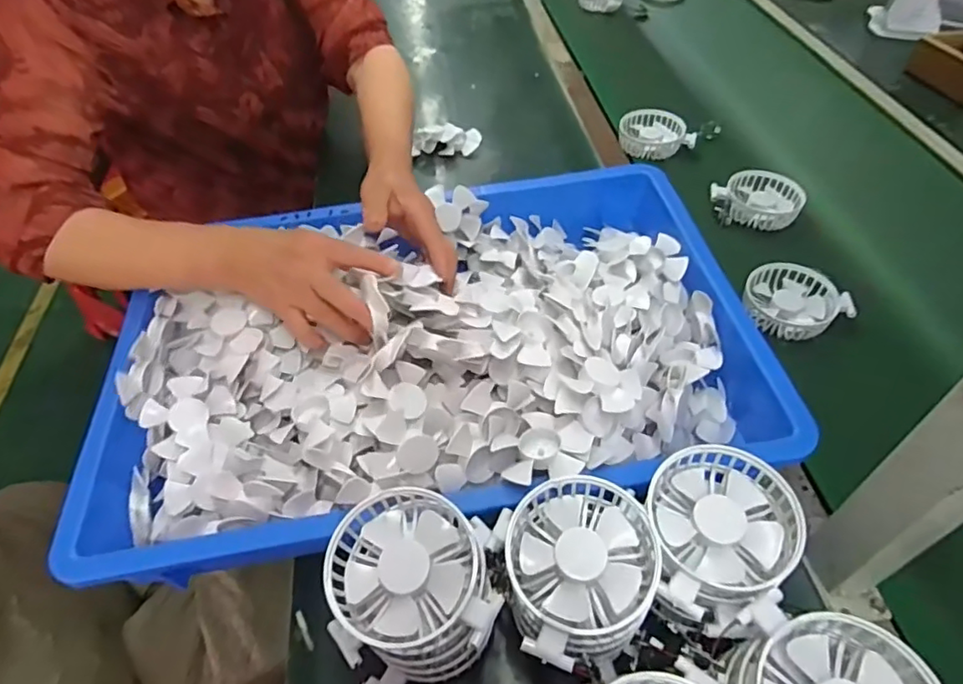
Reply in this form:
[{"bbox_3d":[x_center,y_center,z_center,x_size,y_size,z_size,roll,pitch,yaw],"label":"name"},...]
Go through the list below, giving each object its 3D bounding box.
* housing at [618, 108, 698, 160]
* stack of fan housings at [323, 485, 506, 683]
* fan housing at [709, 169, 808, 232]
[{"bbox_3d":[0.250,-0.296,0.820,0.103,0.037,0.073,9,51,9],"label":"housing"},{"bbox_3d":[-0.044,0.167,0.384,0.104,0.106,0.101,-15,52,-11],"label":"stack of fan housings"},{"bbox_3d":[0.345,-0.176,0.716,0.100,0.028,0.094,-1,50,1],"label":"fan housing"}]

